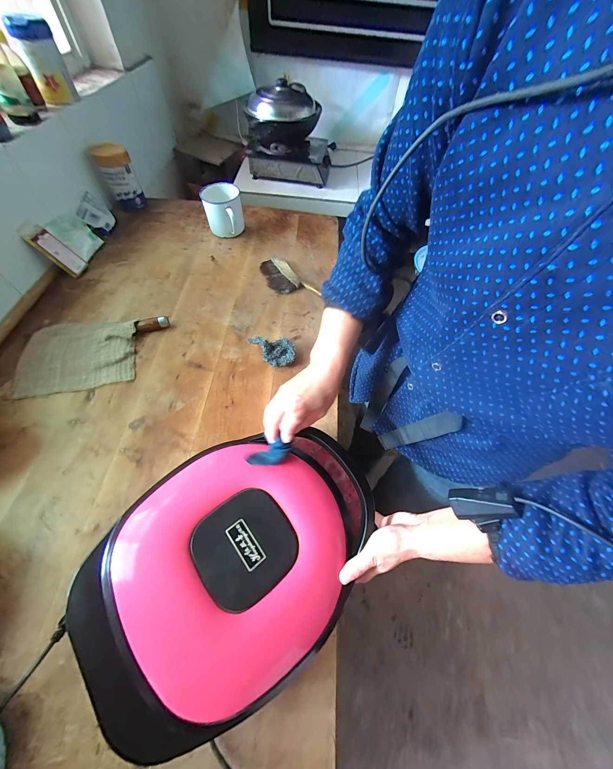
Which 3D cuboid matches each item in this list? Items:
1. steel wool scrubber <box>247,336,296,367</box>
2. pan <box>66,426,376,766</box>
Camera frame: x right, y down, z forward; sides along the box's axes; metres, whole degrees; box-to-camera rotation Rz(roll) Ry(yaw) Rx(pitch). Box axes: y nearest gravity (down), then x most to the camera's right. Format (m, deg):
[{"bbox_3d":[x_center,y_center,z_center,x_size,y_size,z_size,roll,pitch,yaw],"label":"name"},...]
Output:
[{"bbox_3d":[-0.087,-0.084,0.698,0.118,0.053,0.073,-3,58,-7],"label":"steel wool scrubber"},{"bbox_3d":[-0.090,0.245,0.418,0.416,0.084,0.303,-31,63,-23],"label":"pan"}]

